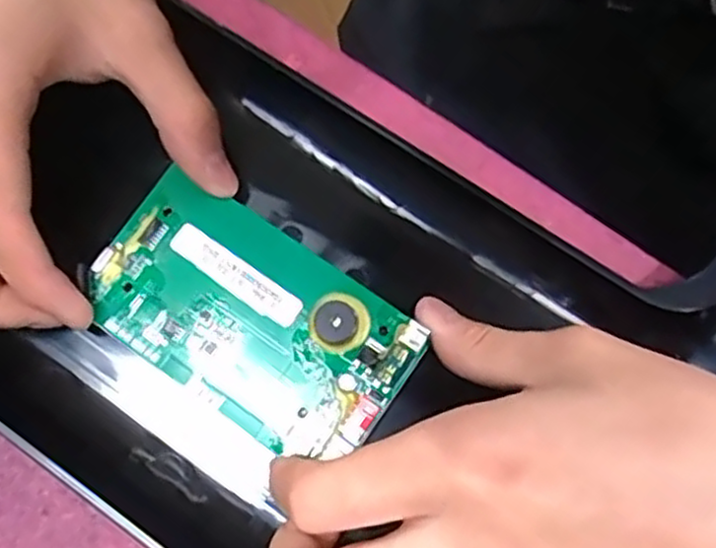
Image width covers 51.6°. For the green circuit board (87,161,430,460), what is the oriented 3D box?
[{"bbox_3d":[-0.036,0.013,0.240,0.104,0.011,0.059,34,78,9],"label":"green circuit board"}]

